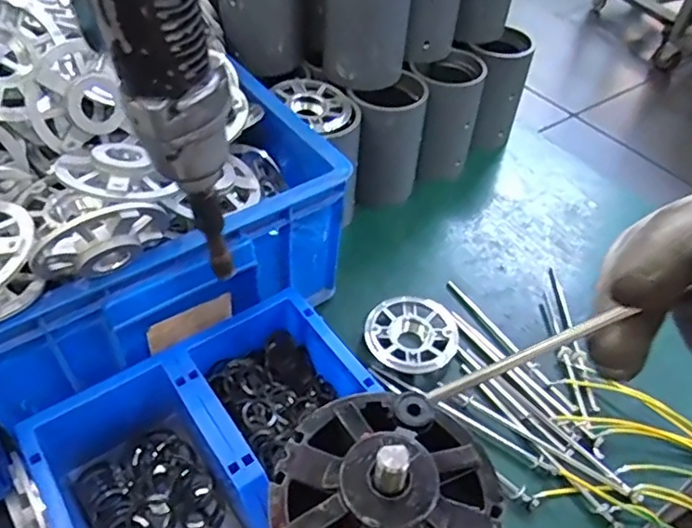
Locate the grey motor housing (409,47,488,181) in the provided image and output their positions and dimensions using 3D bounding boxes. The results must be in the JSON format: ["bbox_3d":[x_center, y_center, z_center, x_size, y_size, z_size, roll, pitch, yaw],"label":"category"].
[{"bbox_3d":[0.103,-0.157,0.630,0.071,0.117,0.082,16,48,11],"label":"grey motor housing"}]

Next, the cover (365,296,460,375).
[{"bbox_3d":[0.057,0.061,0.504,0.081,0.016,0.071,-3,47,-7],"label":"cover"}]

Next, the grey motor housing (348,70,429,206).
[{"bbox_3d":[0.041,-0.126,0.602,0.074,0.114,0.070,-2,47,-6],"label":"grey motor housing"}]

